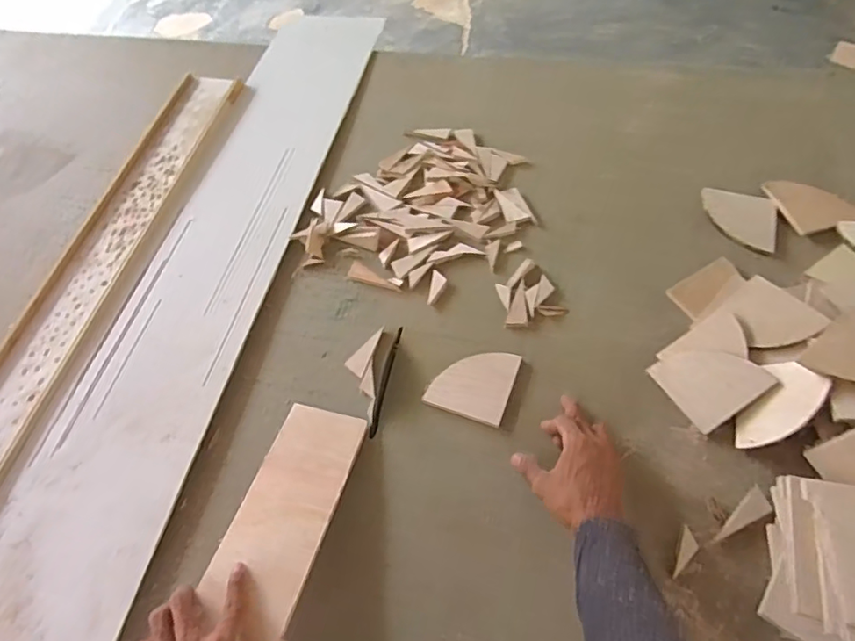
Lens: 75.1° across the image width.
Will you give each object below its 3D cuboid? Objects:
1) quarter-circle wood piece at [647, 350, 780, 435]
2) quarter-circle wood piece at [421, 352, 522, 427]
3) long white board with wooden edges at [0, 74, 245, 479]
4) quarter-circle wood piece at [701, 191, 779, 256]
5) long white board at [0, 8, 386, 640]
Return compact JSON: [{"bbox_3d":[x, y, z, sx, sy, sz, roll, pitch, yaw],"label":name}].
[{"bbox_3d":[0.334,0.068,0.660,0.098,0.008,0.095,-38,55,8],"label":"quarter-circle wood piece"},{"bbox_3d":[0.059,0.076,0.706,0.096,0.007,0.096,18,62,13],"label":"quarter-circle wood piece"},{"bbox_3d":[-0.533,0.038,0.760,0.121,0.027,1.146,10,60,9],"label":"long white board with wooden edges"},{"bbox_3d":[0.452,-0.148,0.807,0.100,0.012,0.100,15,61,12],"label":"quarter-circle wood piece"},{"bbox_3d":[-0.344,-0.024,0.790,0.219,0.011,1.350,9,60,9],"label":"long white board"}]

